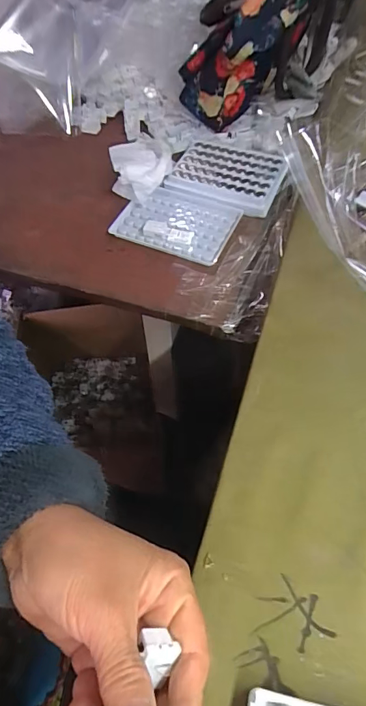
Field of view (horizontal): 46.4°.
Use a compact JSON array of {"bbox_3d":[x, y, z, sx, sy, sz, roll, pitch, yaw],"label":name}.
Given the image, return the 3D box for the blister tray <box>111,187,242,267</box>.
[{"bbox_3d":[-0.008,-0.147,0.481,0.127,0.018,0.082,21,61,15],"label":"blister tray"}]

